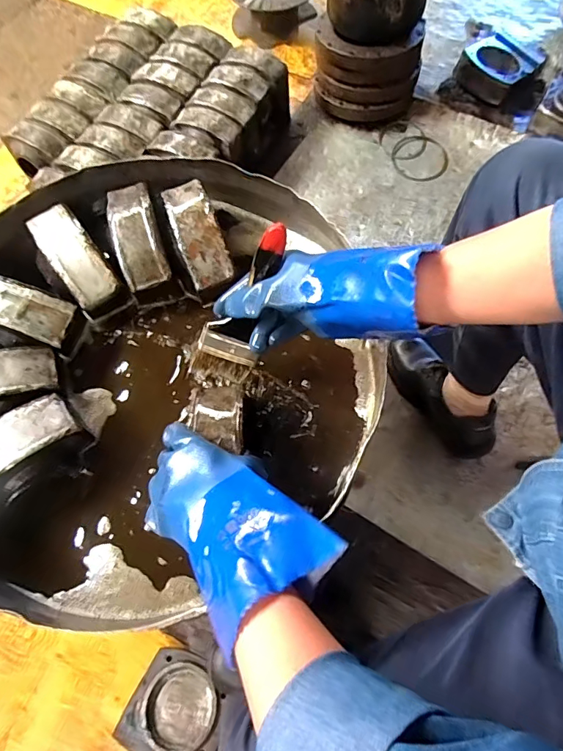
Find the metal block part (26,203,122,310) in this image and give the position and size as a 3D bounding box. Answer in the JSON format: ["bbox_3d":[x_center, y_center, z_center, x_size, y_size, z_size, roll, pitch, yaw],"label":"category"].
[{"bbox_3d":[-0.282,-0.166,0.597,0.059,0.036,0.159,-36,72,-12],"label":"metal block part"}]

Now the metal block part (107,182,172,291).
[{"bbox_3d":[-0.197,-0.195,0.603,0.060,0.033,0.160,-16,69,-6],"label":"metal block part"}]

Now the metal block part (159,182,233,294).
[{"bbox_3d":[-0.114,-0.193,0.595,0.057,0.035,0.157,-20,70,-7],"label":"metal block part"}]

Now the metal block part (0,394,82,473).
[{"bbox_3d":[-0.314,0.082,0.498,0.158,0.025,0.060,-34,72,-12],"label":"metal block part"}]

